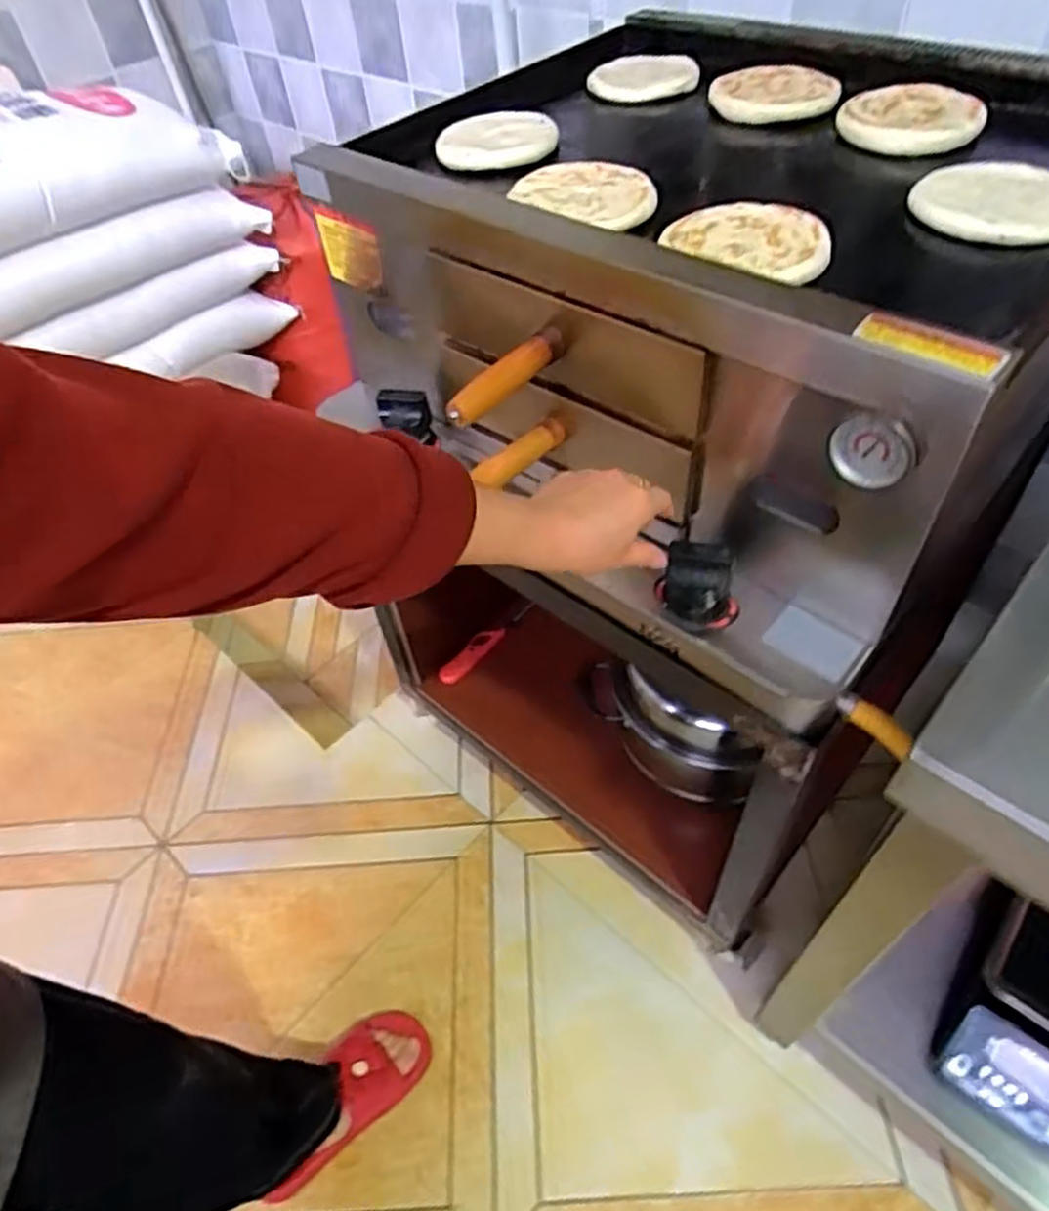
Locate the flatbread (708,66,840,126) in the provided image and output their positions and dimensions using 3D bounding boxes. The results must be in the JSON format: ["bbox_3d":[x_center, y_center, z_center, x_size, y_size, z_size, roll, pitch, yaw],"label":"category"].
[{"bbox_3d":[0.272,-0.550,0.810,0.120,0.023,0.120,-3,50,4],"label":"flatbread"}]

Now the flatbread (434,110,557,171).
[{"bbox_3d":[-0.029,-0.487,0.789,0.124,0.017,0.124,-8,50,-1],"label":"flatbread"}]

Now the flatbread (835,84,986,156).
[{"bbox_3d":[0.375,-0.475,0.734,0.127,0.018,0.134,15,54,18],"label":"flatbread"}]

